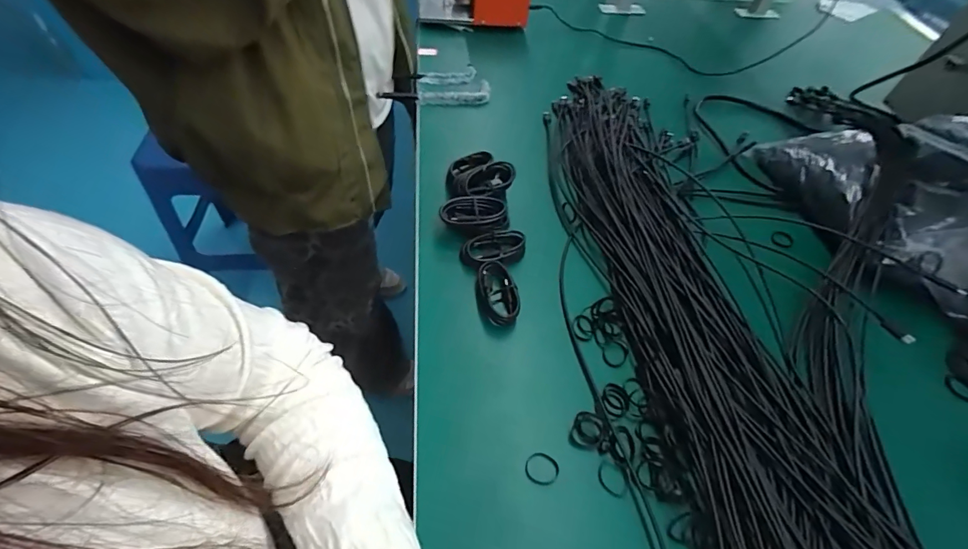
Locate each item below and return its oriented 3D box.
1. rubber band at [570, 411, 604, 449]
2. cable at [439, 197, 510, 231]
[{"bbox_3d":[0.093,0.141,0.386,0.027,0.009,0.030,16,53,7],"label":"rubber band"},{"bbox_3d":[-0.011,-0.071,0.507,0.078,0.029,0.041,-4,54,-8],"label":"cable"}]

